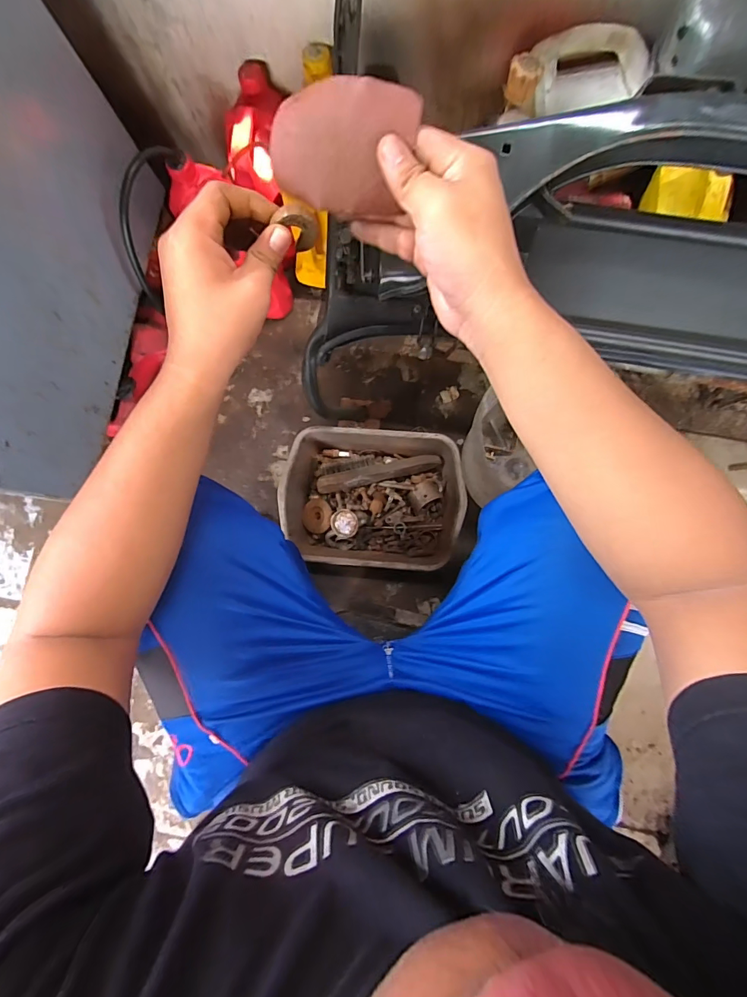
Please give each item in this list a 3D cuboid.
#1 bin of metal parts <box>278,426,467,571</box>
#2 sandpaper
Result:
[{"bbox_3d":[-0.002,0.001,0.842,0.348,0.106,0.265,3,84,4],"label":"bin of metal parts"},{"bbox_3d":[-0.021,-0.234,0.281,0.095,0.072,0.010,18,47,5],"label":"sandpaper"}]

